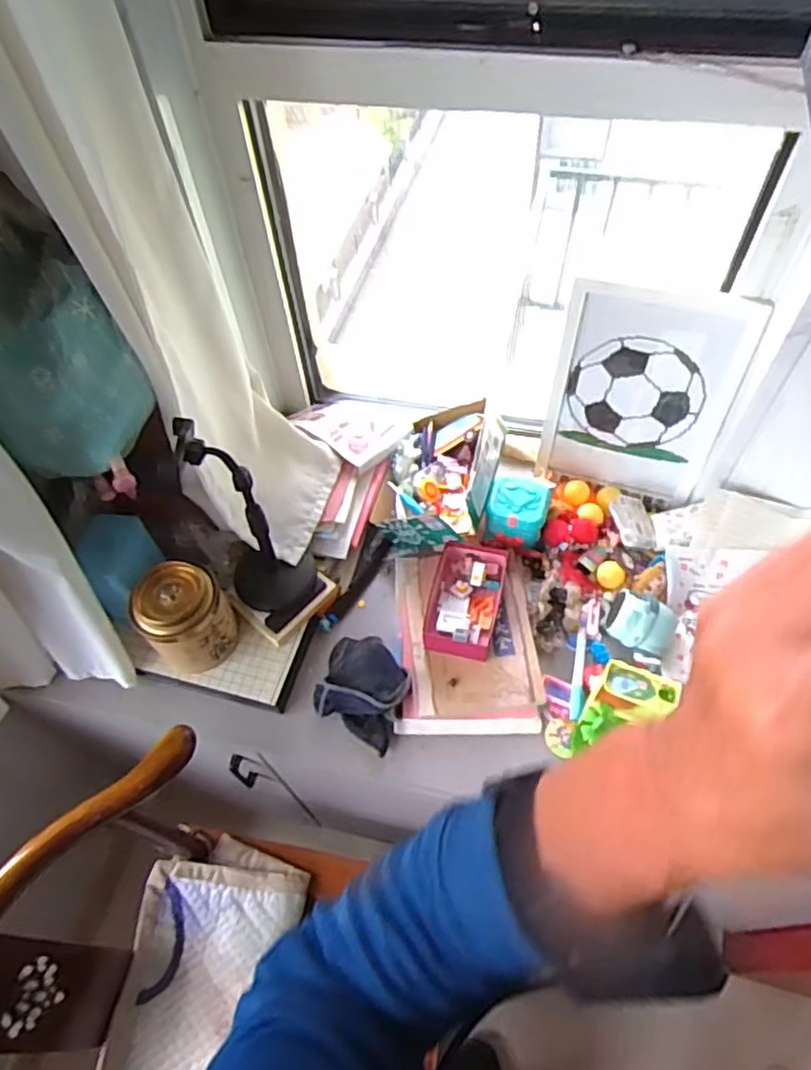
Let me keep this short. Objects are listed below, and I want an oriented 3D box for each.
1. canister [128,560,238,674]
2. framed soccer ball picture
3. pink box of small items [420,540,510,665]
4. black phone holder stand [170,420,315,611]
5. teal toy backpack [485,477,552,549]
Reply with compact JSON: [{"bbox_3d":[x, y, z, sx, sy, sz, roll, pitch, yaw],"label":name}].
[{"bbox_3d":[-0.276,0.107,0.813,0.090,0.125,0.097,-1,56,2],"label":"canister"},{"bbox_3d":[0.319,-0.187,0.887,0.228,0.310,0.025,14,49,13],"label":"framed soccer ball picture"},{"bbox_3d":[0.083,0.079,0.875,0.091,0.040,0.165,12,58,10],"label":"pink box of small items"},{"bbox_3d":[-0.192,-0.019,0.800,0.105,0.271,0.129,-28,60,-15],"label":"black phone holder stand"},{"bbox_3d":[0.159,-0.035,0.923,0.084,0.054,0.088,12,58,10],"label":"teal toy backpack"}]

